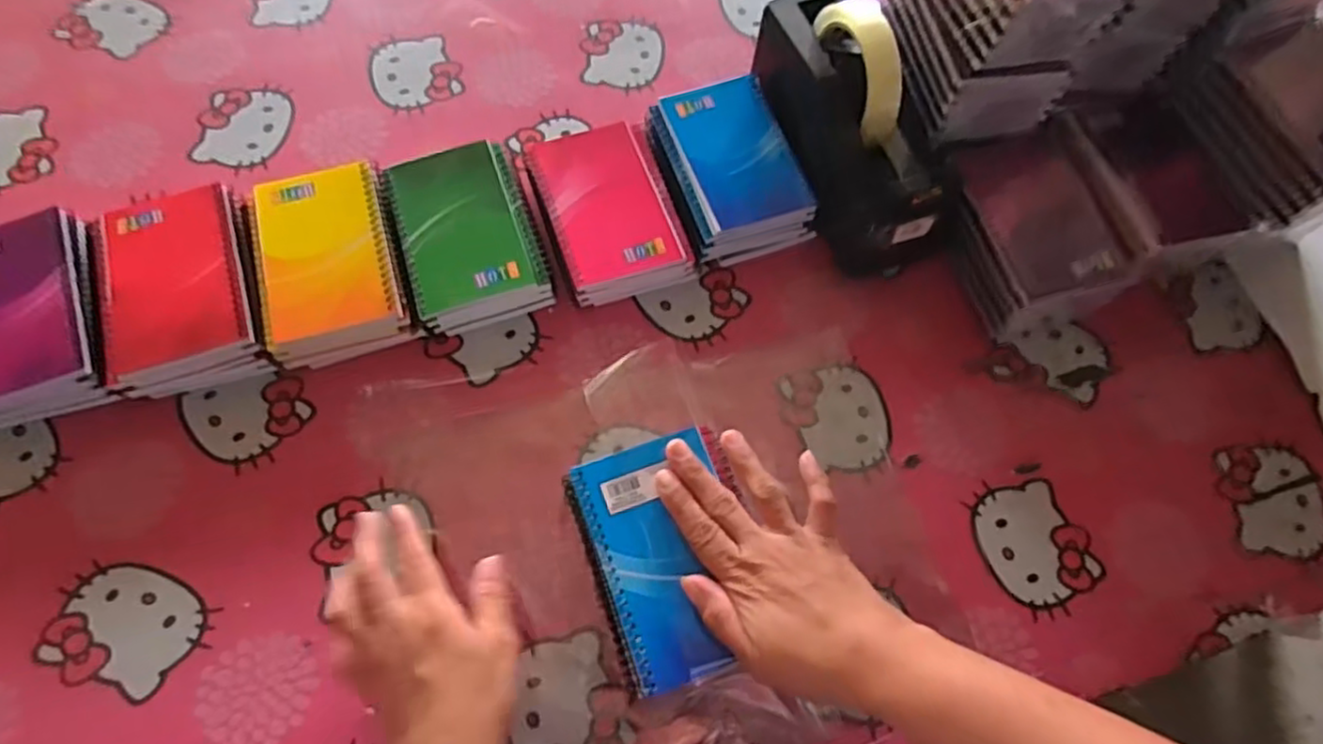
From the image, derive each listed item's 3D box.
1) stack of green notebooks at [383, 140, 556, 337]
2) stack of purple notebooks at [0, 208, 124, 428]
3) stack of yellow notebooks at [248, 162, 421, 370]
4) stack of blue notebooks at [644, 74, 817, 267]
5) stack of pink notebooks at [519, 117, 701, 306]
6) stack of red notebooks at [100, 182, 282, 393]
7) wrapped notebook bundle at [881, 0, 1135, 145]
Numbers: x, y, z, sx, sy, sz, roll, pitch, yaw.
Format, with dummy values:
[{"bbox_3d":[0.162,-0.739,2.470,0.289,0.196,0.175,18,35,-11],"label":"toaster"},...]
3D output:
[{"bbox_3d":[-0.141,-0.099,0.520,0.094,0.035,0.134,-17,68,-11],"label":"stack of green notebooks"},{"bbox_3d":[-0.424,-0.033,0.473,0.098,0.045,0.140,-20,69,-11],"label":"stack of purple notebooks"},{"bbox_3d":[-0.235,-0.077,0.504,0.091,0.043,0.132,-16,68,-10],"label":"stack of yellow notebooks"},{"bbox_3d":[0.050,-0.156,0.549,0.096,0.044,0.131,-16,68,-10],"label":"stack of blue notebooks"},{"bbox_3d":[-0.038,-0.120,0.535,0.096,0.035,0.136,-17,68,-10],"label":"stack of pink notebooks"},{"bbox_3d":[-0.325,-0.056,0.488,0.100,0.044,0.142,-14,68,-9],"label":"stack of red notebooks"},{"bbox_3d":[0.237,-0.262,0.497,0.108,0.103,0.142,-14,68,-9],"label":"wrapped notebook bundle"}]

